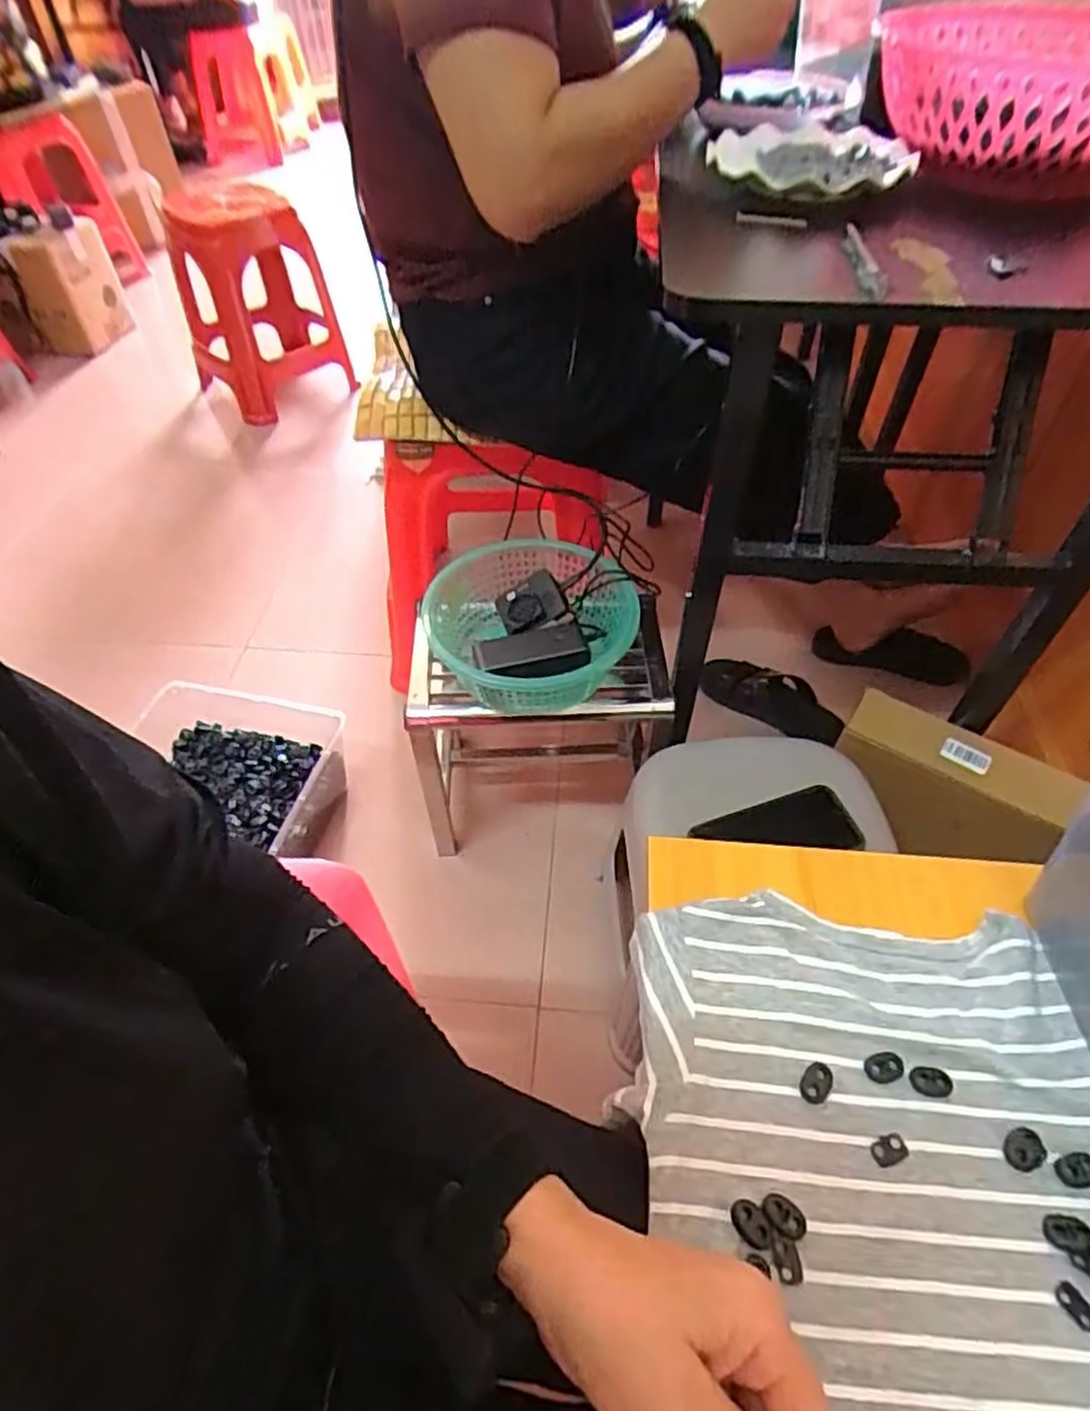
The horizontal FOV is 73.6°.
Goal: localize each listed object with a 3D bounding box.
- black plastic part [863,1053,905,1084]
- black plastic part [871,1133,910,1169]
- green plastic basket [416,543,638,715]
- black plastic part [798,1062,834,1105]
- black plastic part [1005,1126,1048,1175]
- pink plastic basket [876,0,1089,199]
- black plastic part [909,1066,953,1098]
[{"bbox_3d":[0.190,0.203,0.408,0.022,0.004,0.015,-11,50,-8],"label":"black plastic part"},{"bbox_3d":[0.182,0.234,0.383,0.020,0.004,0.013,-19,52,-15],"label":"black plastic part"},{"bbox_3d":[-0.018,-0.085,0.861,0.243,0.094,0.228,0,49,1],"label":"green plastic basket"},{"bbox_3d":[0.150,0.209,0.403,0.015,0.004,0.022,26,55,22],"label":"black plastic part"},{"bbox_3d":[0.252,0.232,0.382,0.023,0.004,0.018,-20,52,-15],"label":"black plastic part"},{"bbox_3d":[0.445,-0.565,0.674,0.266,0.095,0.295,19,52,17],"label":"pink plastic basket"},{"bbox_3d":[0.214,0.208,0.403,0.022,0.004,0.015,7,50,7],"label":"black plastic part"}]

